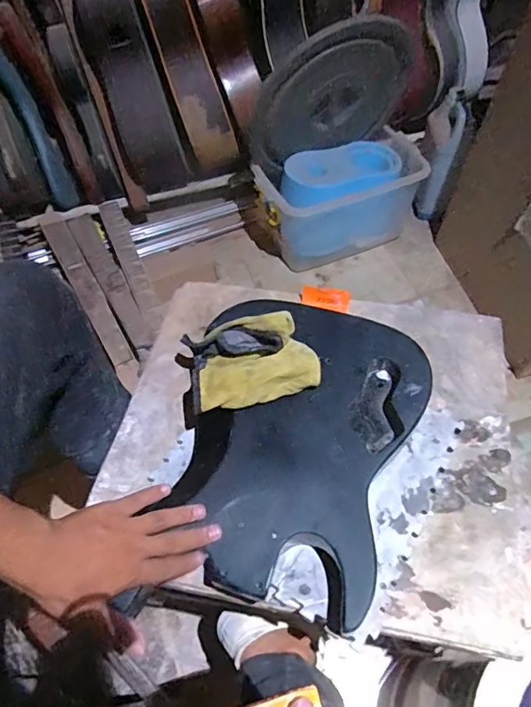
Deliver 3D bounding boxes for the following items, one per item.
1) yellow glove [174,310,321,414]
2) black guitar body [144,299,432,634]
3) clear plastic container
[{"bbox_3d":[-0.022,0.010,0.609,0.168,0.069,0.109,-5,56,-2],"label":"yellow glove"},{"bbox_3d":[0.042,0.098,0.594,0.261,0.054,0.363,15,58,9],"label":"black guitar body"},{"bbox_3d":[0.215,-0.422,1.376,0.457,0.234,0.201,-19,59,-12],"label":"clear plastic container"}]

